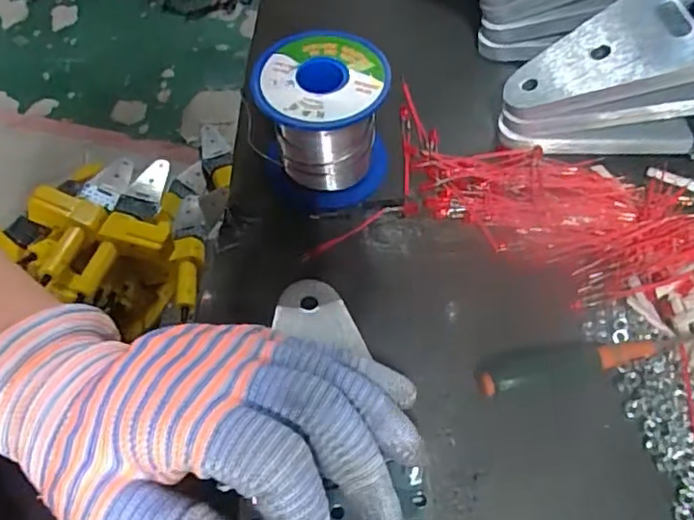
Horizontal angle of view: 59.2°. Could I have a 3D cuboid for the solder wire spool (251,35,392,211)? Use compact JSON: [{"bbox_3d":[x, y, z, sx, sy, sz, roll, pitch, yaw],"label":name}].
[{"bbox_3d":[-0.012,-0.072,0.316,0.065,0.061,0.066,-4,58,1],"label":"solder wire spool"}]

